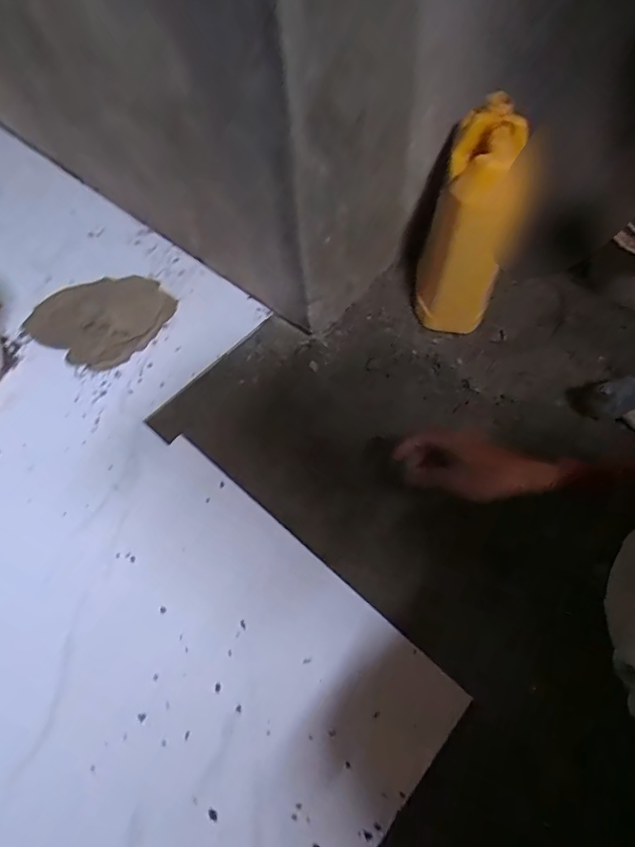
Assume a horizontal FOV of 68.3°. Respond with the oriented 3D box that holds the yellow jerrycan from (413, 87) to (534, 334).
[{"bbox_3d":[0.215,-0.264,0.654,0.108,0.294,0.096,22,62,13],"label":"yellow jerrycan"}]

